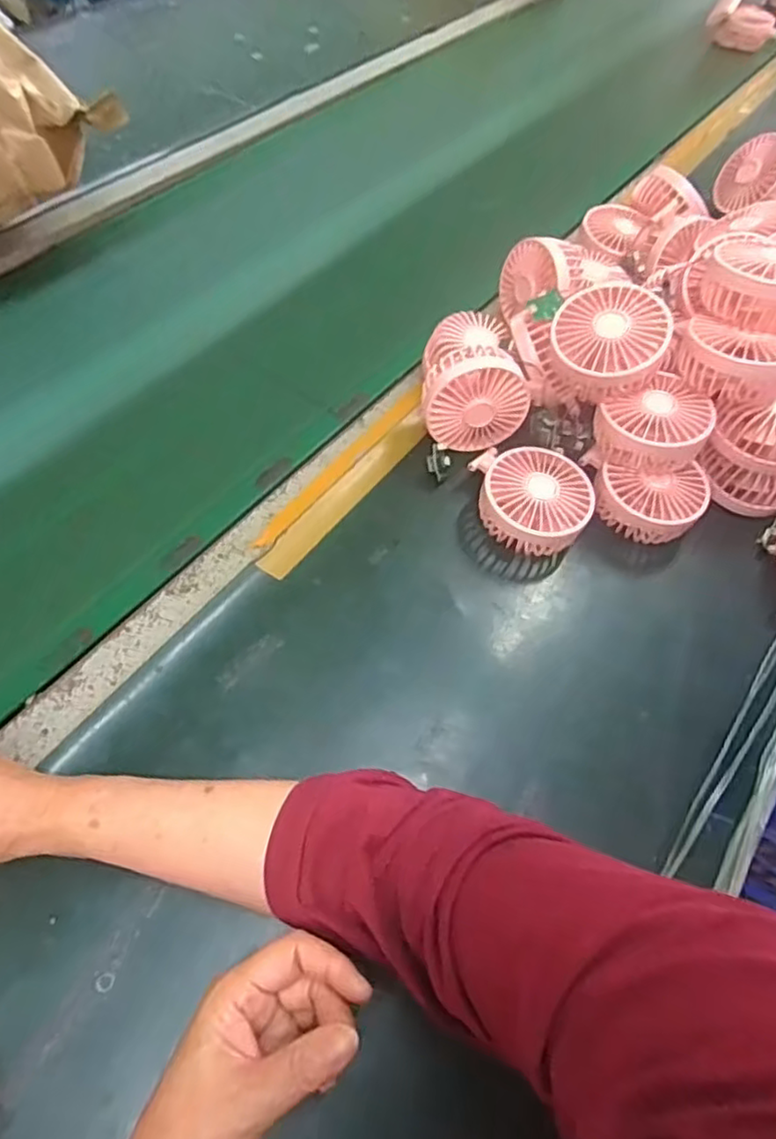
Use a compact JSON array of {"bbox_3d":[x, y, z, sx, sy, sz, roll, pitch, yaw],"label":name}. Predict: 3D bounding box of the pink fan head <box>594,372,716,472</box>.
[{"bbox_3d":[0.215,-0.115,0.530,0.077,0.047,0.071,3,58,-4],"label":"pink fan head"}]

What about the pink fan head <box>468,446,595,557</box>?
[{"bbox_3d":[0.118,-0.055,0.537,0.086,0.045,0.091,0,58,-4],"label":"pink fan head"}]

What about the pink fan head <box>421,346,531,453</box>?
[{"bbox_3d":[0.073,-0.144,0.560,0.089,0.087,0.045,-10,60,-11],"label":"pink fan head"}]

